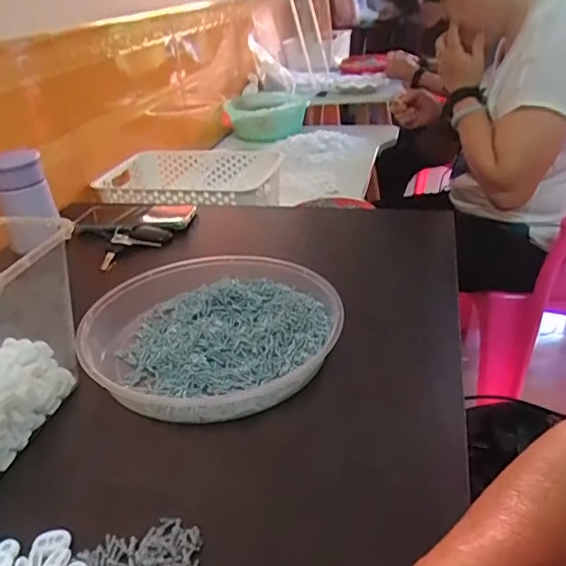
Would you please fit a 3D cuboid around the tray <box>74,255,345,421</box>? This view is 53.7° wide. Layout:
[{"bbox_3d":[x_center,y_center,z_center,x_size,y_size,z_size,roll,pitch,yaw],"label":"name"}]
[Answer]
[{"bbox_3d":[-0.063,0.039,0.525,0.226,0.046,0.238,-3,28,2],"label":"tray"}]

